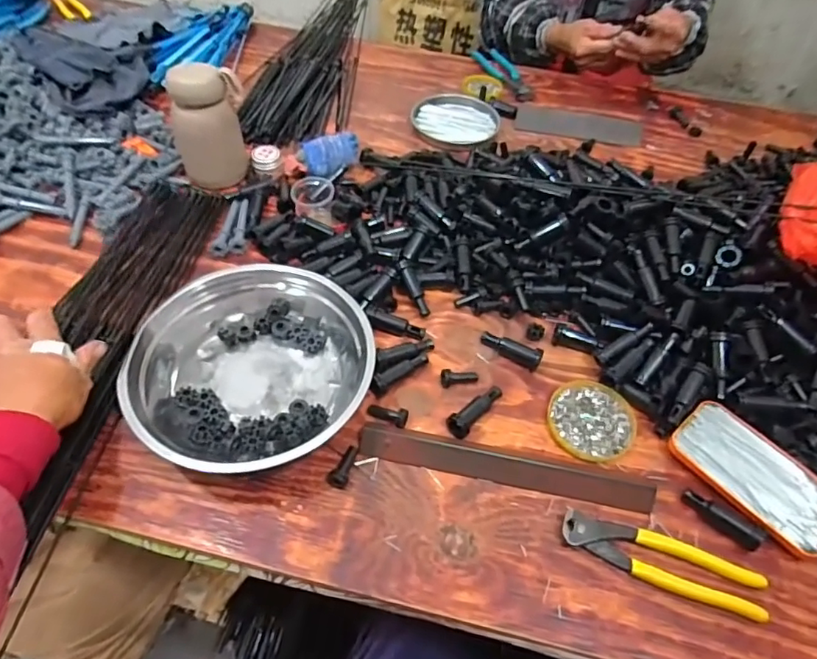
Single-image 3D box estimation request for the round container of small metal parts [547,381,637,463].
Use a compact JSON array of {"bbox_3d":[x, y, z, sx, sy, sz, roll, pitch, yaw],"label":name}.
[{"bbox_3d":[0.180,0.089,0.530,0.088,0.007,0.081,2,53,-2],"label":"round container of small metal parts"}]

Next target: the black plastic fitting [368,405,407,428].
[{"bbox_3d":[-0.020,0.081,0.520,0.041,0.013,0.018,19,54,11],"label":"black plastic fitting"}]

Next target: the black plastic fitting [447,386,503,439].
[{"bbox_3d":[0.067,0.074,0.522,0.021,0.018,0.072,37,60,23],"label":"black plastic fitting"}]

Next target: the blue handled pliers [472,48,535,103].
[{"bbox_3d":[0.167,-0.448,0.945,0.057,0.024,0.160,-19,56,-18],"label":"blue handled pliers"}]

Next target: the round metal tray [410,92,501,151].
[{"bbox_3d":[0.071,-0.326,0.840,0.135,0.022,0.135,2,53,-2],"label":"round metal tray"}]

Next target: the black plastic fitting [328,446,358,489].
[{"bbox_3d":[-0.059,0.124,0.485,0.017,0.020,0.043,17,41,10],"label":"black plastic fitting"}]

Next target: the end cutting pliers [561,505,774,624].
[{"bbox_3d":[0.211,0.191,0.448,0.163,0.018,0.039,18,54,10],"label":"end cutting pliers"}]

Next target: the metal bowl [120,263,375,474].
[{"bbox_3d":[-0.144,0.039,0.509,0.219,0.066,0.199,-6,53,-8],"label":"metal bowl"}]

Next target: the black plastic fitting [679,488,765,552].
[{"bbox_3d":[0.275,0.166,0.472,0.018,0.016,0.067,-37,51,-27],"label":"black plastic fitting"}]

